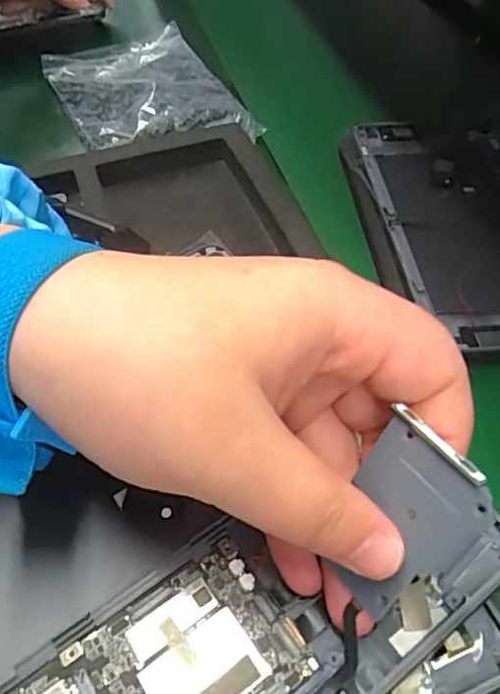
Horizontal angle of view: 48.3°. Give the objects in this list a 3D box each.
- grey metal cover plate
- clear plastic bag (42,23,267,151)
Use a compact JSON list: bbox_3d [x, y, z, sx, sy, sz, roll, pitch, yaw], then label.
[{"bbox_3d":[0.035,0.042,0.135,0.004,0.049,0.030,-2,37,-46],"label":"grey metal cover plate"},{"bbox_3d":[-0.098,-0.237,0.521,0.145,0.035,0.219,-21,56,-21],"label":"clear plastic bag"}]

